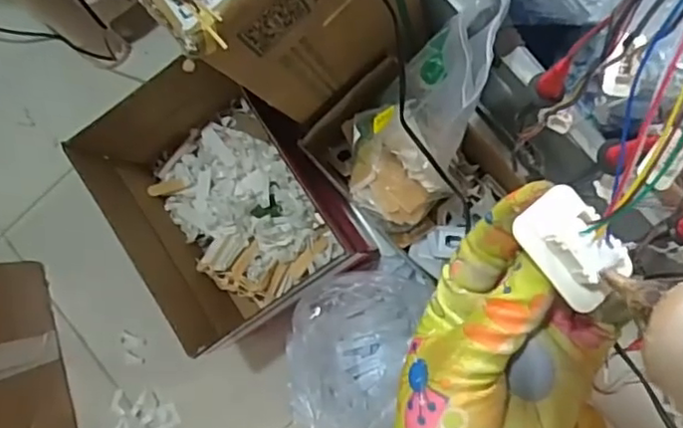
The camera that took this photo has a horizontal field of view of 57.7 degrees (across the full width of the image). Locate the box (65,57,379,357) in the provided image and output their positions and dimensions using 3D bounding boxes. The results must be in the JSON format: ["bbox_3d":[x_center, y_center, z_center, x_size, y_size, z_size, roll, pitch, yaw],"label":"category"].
[{"bbox_3d":[-0.166,-0.023,0.936,0.273,0.212,0.371,-37,82,6],"label":"box"}]

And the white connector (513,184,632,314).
[{"bbox_3d":[0.083,0.012,0.220,0.025,0.018,0.042,-33,83,6],"label":"white connector"}]

